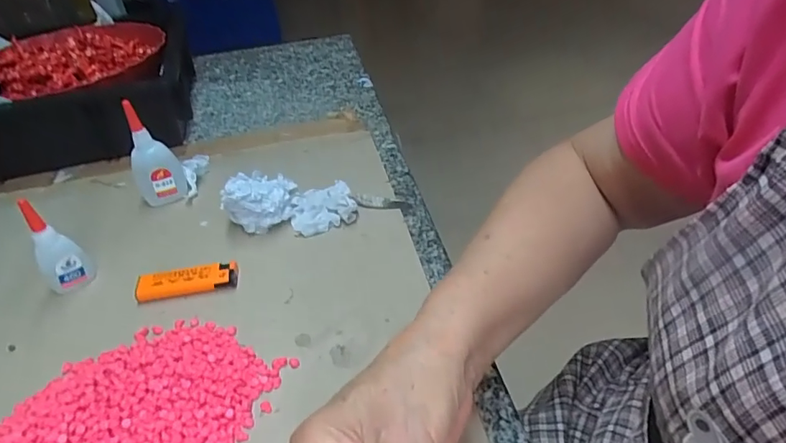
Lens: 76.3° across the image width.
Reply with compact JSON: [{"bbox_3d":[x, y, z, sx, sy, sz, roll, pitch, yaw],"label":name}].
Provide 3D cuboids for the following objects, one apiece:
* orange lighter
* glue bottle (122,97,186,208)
[{"bbox_3d":[-0.172,0.049,0.418,0.082,0.016,0.021,-9,39,-4],"label":"orange lighter"},{"bbox_3d":[-0.239,-0.064,0.496,0.043,0.104,0.033,-26,44,-24],"label":"glue bottle"}]

